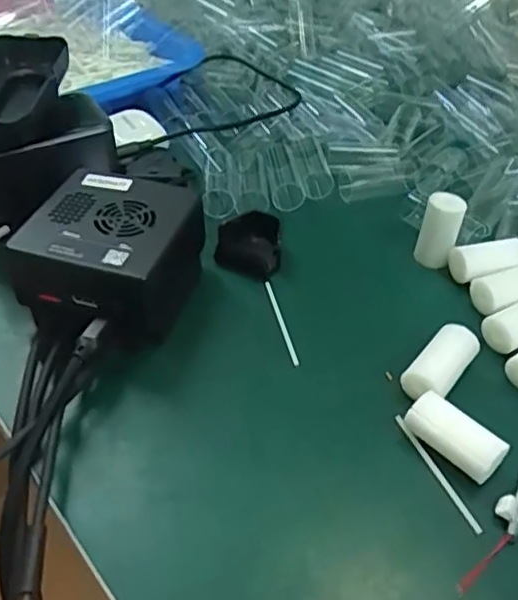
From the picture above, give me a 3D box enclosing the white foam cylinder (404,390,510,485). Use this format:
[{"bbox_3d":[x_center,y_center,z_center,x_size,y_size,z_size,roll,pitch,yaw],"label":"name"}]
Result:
[{"bbox_3d":[0.083,0.060,0.273,0.040,0.020,0.018,33,51,28],"label":"white foam cylinder"}]

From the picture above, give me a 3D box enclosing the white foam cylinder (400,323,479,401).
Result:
[{"bbox_3d":[0.086,0.031,0.302,0.020,0.019,0.041,32,51,27],"label":"white foam cylinder"}]

